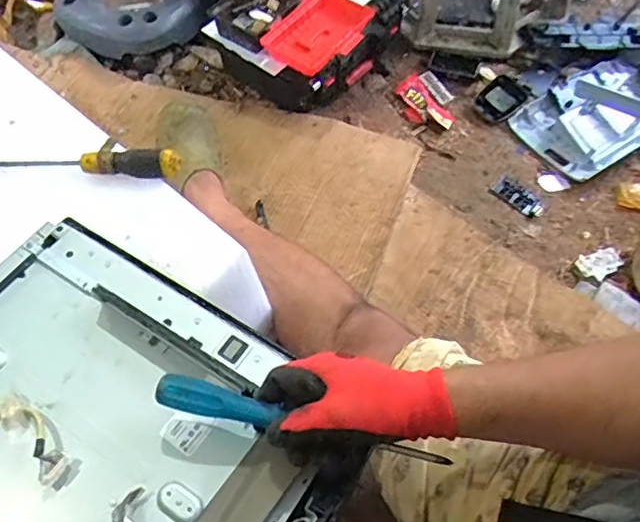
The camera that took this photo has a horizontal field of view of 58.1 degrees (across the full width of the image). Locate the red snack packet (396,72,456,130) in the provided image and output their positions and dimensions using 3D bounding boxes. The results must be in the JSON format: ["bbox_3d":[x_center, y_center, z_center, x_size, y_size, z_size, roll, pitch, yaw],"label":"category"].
[{"bbox_3d":[0.221,-0.339,1.234,0.091,0.032,0.143,-22,61,-12],"label":"red snack packet"}]

